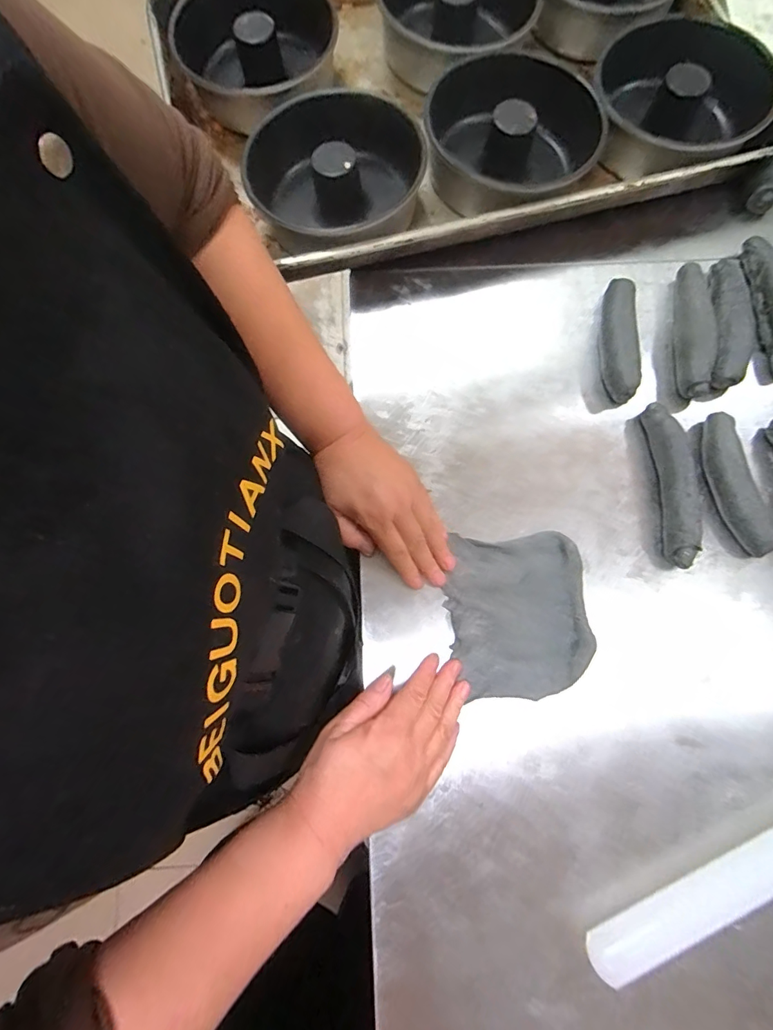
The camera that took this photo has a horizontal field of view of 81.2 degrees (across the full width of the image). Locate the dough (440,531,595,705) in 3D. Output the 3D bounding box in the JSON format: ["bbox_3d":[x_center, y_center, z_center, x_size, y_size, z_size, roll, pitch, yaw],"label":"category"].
[{"bbox_3d":[0.111,0.084,0.384,0.112,0.014,0.132,-5,78,-2],"label":"dough"}]

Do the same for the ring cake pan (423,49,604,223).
[{"bbox_3d":[0.118,-0.372,0.454,0.147,0.067,0.145,0,78,0],"label":"ring cake pan"}]

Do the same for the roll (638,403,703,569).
[{"bbox_3d":[0.256,-0.028,0.403,0.030,0.030,0.144,0,78,-1],"label":"roll"}]

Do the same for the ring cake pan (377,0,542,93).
[{"bbox_3d":[0.076,-0.550,0.508,0.170,0.073,0.193,-11,78,-3],"label":"ring cake pan"}]

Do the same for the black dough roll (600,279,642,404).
[{"bbox_3d":[0.221,-0.168,0.432,0.027,0.034,0.117,-1,78,-1],"label":"black dough roll"}]

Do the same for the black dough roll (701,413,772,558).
[{"bbox_3d":[0.310,-0.029,0.400,0.035,0.026,0.128,-14,78,-4],"label":"black dough roll"}]

